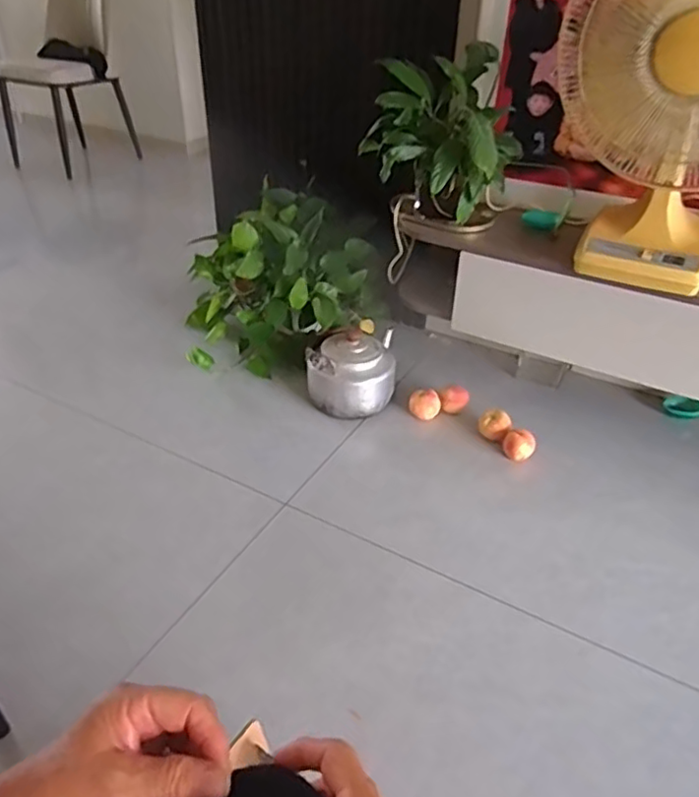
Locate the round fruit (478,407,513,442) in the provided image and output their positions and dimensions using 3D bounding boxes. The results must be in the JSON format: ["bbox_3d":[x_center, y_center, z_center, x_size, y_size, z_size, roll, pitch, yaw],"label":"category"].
[{"bbox_3d":[0.312,0.064,1.349,0.065,0.064,0.056,11,39,14],"label":"round fruit"}]

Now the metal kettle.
[{"bbox_3d":[0.005,-0.082,1.434,0.192,0.164,0.222,2,38,2],"label":"metal kettle"}]

